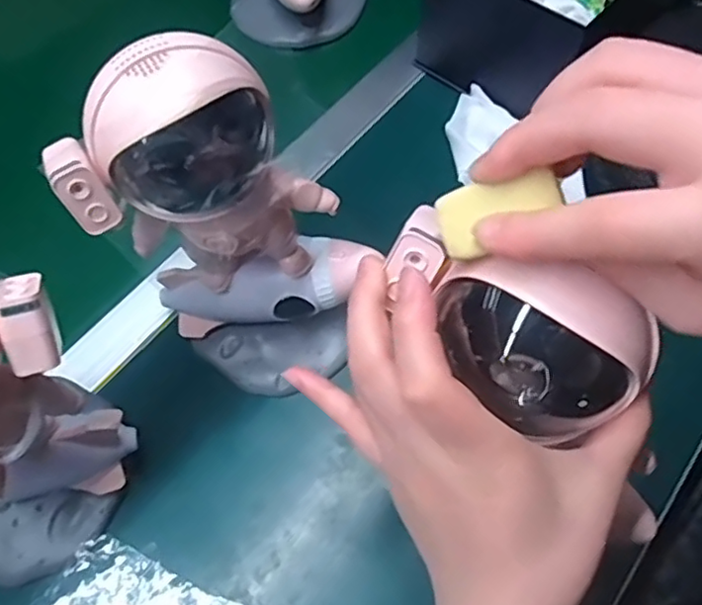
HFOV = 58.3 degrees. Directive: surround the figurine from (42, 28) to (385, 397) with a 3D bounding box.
[{"bbox_3d":[-0.067,-0.037,0.360,0.117,0.223,0.106,25,65,15],"label":"figurine"}]

